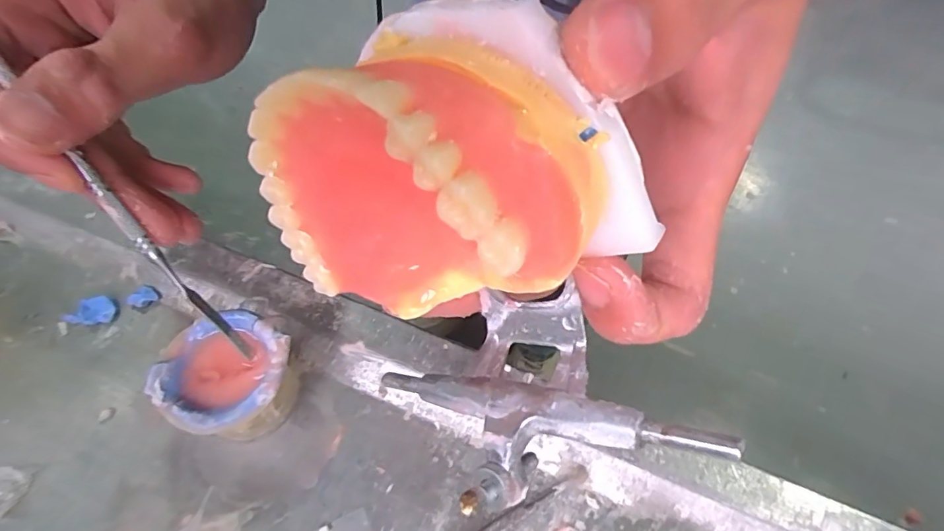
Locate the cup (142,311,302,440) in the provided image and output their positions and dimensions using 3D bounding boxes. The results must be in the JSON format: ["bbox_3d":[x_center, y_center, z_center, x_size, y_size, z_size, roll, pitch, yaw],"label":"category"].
[{"bbox_3d":[-0.091,0.047,0.196,0.053,0.035,0.044,29,63,12],"label":"cup"}]

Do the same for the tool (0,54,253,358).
[{"bbox_3d":[-0.131,-0.036,0.154,0.012,0.008,0.180,-41,114,-22],"label":"tool"}]

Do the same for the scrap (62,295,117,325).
[{"bbox_3d":[-0.171,0.020,0.223,0.020,0.006,0.012,2,61,-3],"label":"scrap"}]

